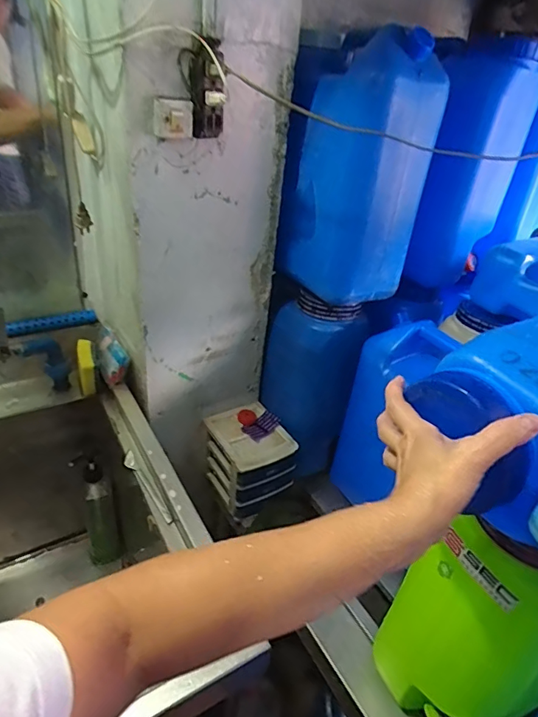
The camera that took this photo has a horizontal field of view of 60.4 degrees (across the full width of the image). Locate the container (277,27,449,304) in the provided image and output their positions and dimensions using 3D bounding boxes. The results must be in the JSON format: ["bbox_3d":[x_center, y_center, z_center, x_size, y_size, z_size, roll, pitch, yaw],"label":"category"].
[{"bbox_3d":[0.143,-0.298,0.765,0.180,0.363,0.153,31,40,32],"label":"container"}]

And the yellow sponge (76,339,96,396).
[{"bbox_3d":[-0.351,0.016,0.889,0.027,0.074,0.078,-8,36,-22],"label":"yellow sponge"}]

